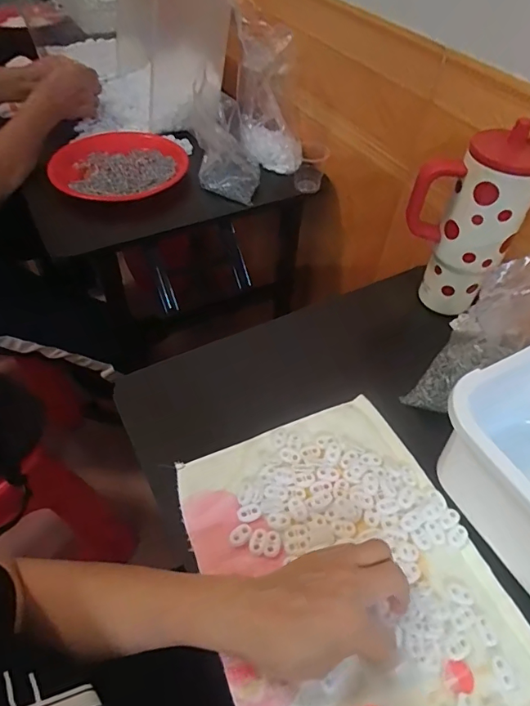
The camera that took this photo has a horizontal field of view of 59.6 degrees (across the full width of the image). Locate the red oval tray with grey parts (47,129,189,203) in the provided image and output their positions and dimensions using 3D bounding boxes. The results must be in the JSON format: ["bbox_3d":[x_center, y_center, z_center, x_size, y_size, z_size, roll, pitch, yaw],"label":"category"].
[{"bbox_3d":[-0.258,-0.347,0.845,0.222,0.029,0.243,2,50,-1],"label":"red oval tray with grey parts"}]

